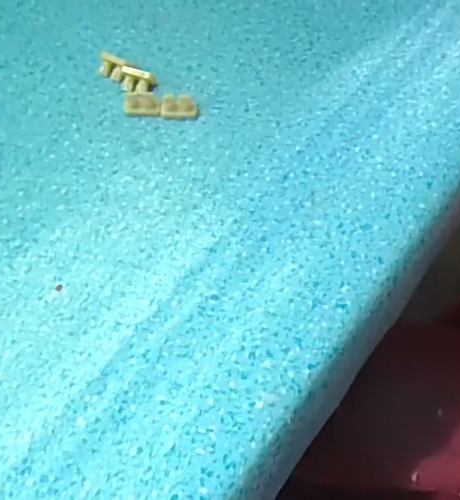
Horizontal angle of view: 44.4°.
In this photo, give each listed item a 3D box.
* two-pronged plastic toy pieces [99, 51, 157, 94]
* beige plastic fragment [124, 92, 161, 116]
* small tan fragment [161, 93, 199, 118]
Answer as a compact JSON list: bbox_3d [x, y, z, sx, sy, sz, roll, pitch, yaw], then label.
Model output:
[{"bbox_3d":[-0.052,-0.088,0.281,0.030,0.009,0.011,34,66,17],"label":"two-pronged plastic toy pieces"},{"bbox_3d":[-0.042,-0.070,0.271,0.017,0.009,0.007,4,61,2],"label":"beige plastic fragment"},{"bbox_3d":[-0.024,-0.069,0.269,0.018,0.010,0.006,3,61,2],"label":"small tan fragment"}]

